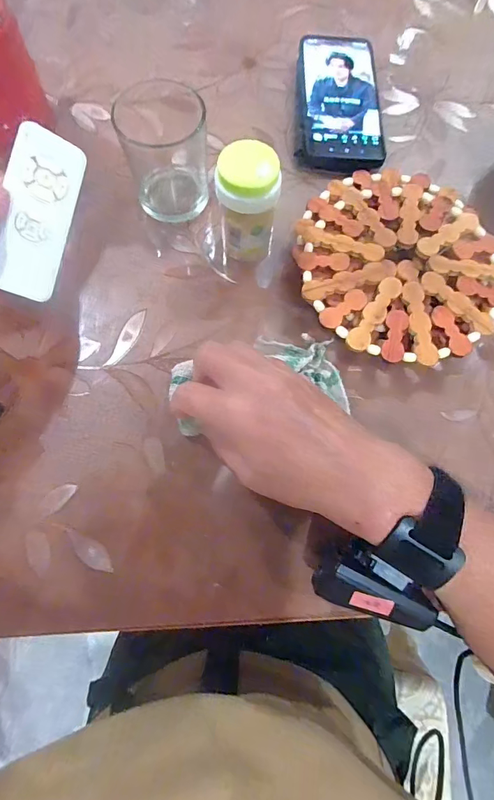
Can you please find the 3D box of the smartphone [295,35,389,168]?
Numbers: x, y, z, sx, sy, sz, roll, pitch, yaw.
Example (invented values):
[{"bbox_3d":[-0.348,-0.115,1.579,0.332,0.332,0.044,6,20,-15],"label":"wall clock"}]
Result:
[{"bbox_3d":[0.093,-0.302,0.405,0.083,0.019,0.168,3,71,-1],"label":"smartphone"}]

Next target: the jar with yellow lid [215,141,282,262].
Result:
[{"bbox_3d":[0.000,-0.147,0.313,0.047,0.085,0.042,11,71,2],"label":"jar with yellow lid"}]

